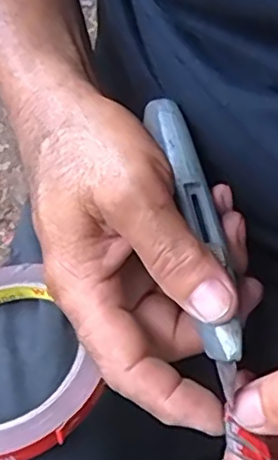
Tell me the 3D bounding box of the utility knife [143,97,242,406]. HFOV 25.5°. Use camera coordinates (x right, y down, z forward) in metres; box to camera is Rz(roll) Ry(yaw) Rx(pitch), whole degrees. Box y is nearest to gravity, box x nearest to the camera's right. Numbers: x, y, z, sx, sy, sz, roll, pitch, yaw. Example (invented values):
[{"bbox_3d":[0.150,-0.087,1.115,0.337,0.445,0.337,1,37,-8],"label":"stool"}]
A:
[{"bbox_3d":[0.022,-0.005,0.263,0.020,0.016,0.150,-9,58,-2],"label":"utility knife"}]

